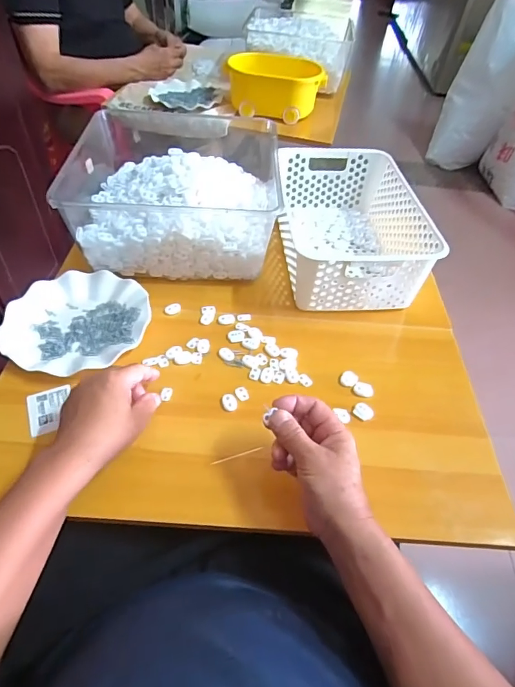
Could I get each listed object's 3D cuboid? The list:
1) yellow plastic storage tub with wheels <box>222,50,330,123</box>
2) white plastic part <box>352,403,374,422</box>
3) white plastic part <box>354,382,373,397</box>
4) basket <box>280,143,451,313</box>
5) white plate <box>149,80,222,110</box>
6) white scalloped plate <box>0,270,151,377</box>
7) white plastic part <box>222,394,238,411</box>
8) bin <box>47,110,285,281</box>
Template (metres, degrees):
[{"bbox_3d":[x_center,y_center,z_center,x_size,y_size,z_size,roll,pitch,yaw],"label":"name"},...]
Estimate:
[{"bbox_3d":[0.040,-0.630,1.058,0.244,0.121,0.130,11,49,4],"label":"yellow plastic storage tub with wheels"},{"bbox_3d":[0.128,0.082,0.508,0.023,0.011,0.016,29,53,18],"label":"white plastic part"},{"bbox_3d":[0.132,0.057,0.527,0.023,0.011,0.018,20,51,11],"label":"white plastic part"},{"bbox_3d":[0.144,-0.187,0.675,0.187,0.114,0.301,-1,50,-6],"label":"basket"},{"bbox_3d":[-0.182,-0.644,1.100,0.170,0.024,0.170,3,49,-3],"label":"white plate"},{"bbox_3d":[-0.240,-0.030,0.567,0.180,0.026,0.175,3,49,-3],"label":"white scalloped plate"},{"bbox_3d":[-0.033,0.071,0.511,0.017,0.005,0.023,-2,50,-7],"label":"white plastic part"},{"bbox_3d":[-0.137,-0.233,0.677,0.294,0.123,0.270,1,50,-5],"label":"bin"}]

